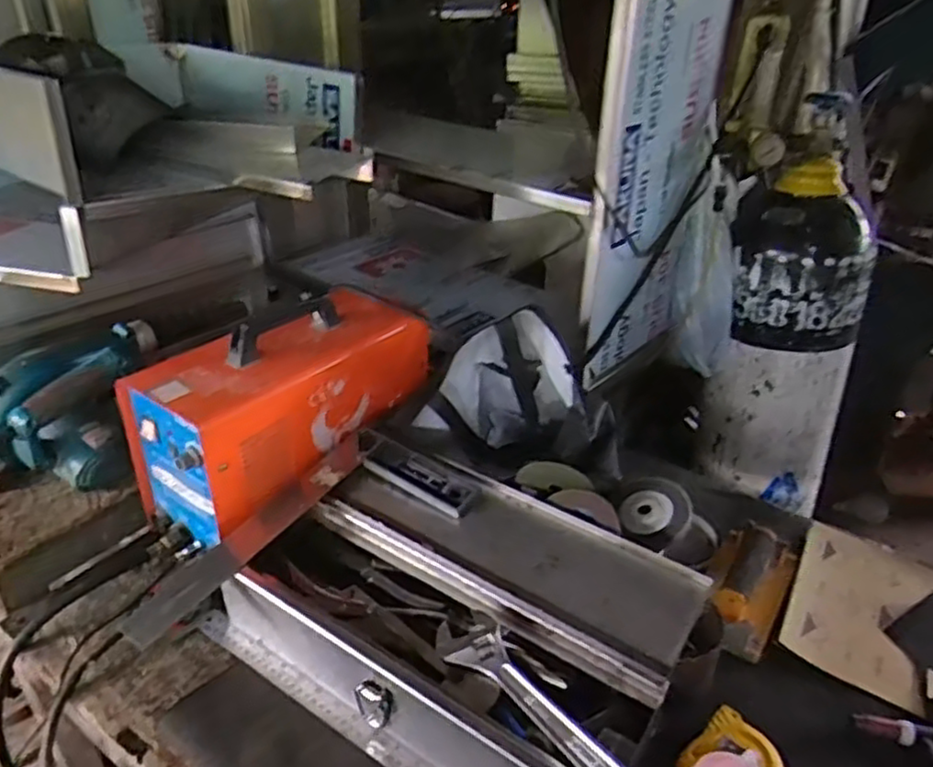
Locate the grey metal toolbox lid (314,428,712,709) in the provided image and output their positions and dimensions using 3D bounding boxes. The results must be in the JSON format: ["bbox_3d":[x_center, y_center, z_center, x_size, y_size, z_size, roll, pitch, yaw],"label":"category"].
[{"bbox_3d":[0.036,0.178,0.769,0.412,0.040,0.146,23,53,29],"label":"grey metal toolbox lid"}]

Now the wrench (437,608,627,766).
[{"bbox_3d":[0.060,0.290,0.621,0.056,0.022,0.245,-42,45,-11],"label":"wrench"}]

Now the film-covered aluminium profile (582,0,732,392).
[{"bbox_3d":[0.265,-0.277,0.984,0.274,0.541,0.038,-24,40,-37],"label":"film-covered aluminium profile"}]

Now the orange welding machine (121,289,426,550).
[{"bbox_3d":[-0.223,0.018,0.915,0.162,0.202,0.367,25,37,33],"label":"orange welding machine"}]

